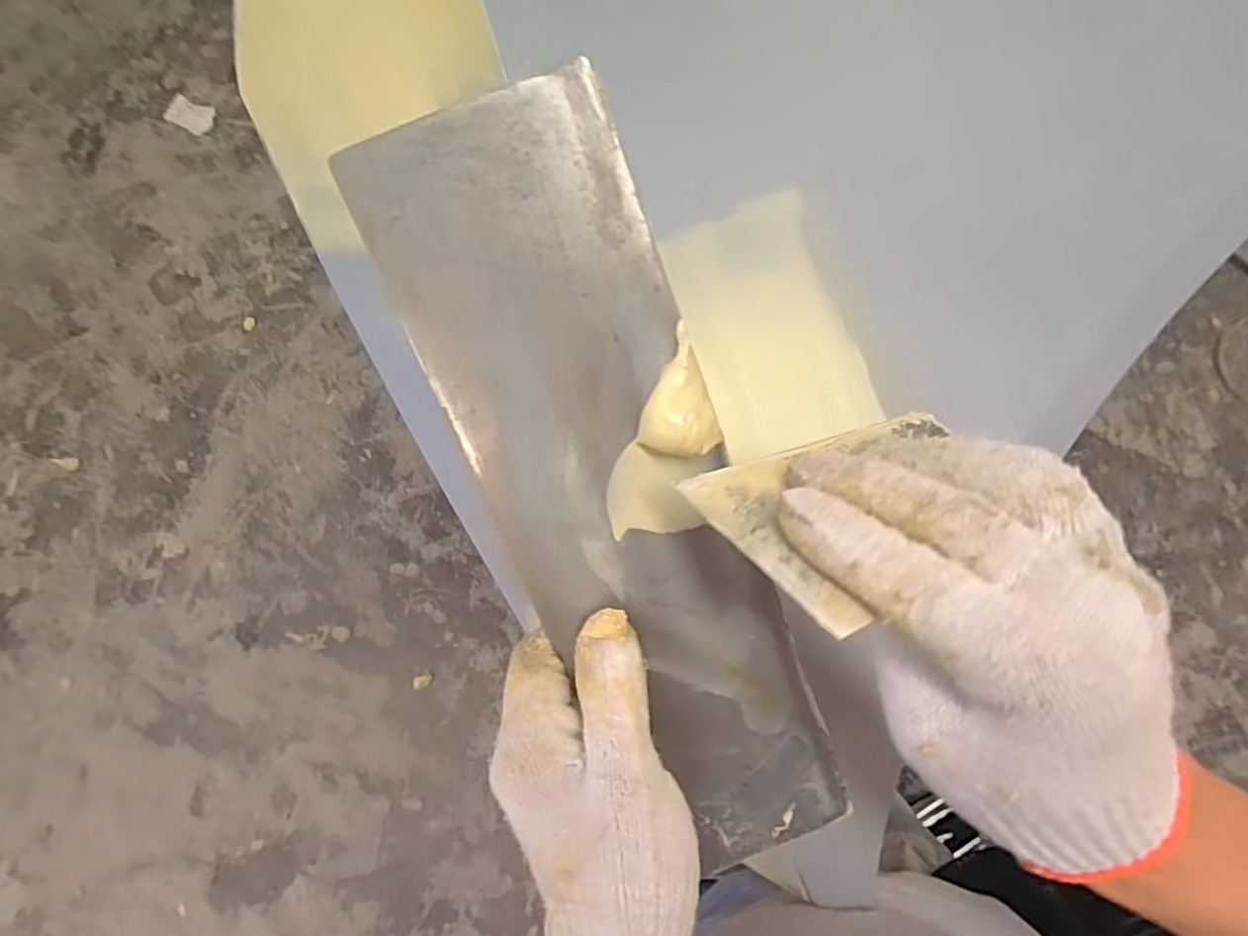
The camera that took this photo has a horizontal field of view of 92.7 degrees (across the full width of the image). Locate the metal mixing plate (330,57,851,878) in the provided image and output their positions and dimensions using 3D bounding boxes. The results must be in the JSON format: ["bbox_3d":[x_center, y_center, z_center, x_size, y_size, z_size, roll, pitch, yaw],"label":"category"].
[{"bbox_3d":[0.004,0.027,0.245,0.096,0.005,0.332,-21,104,0],"label":"metal mixing plate"}]

